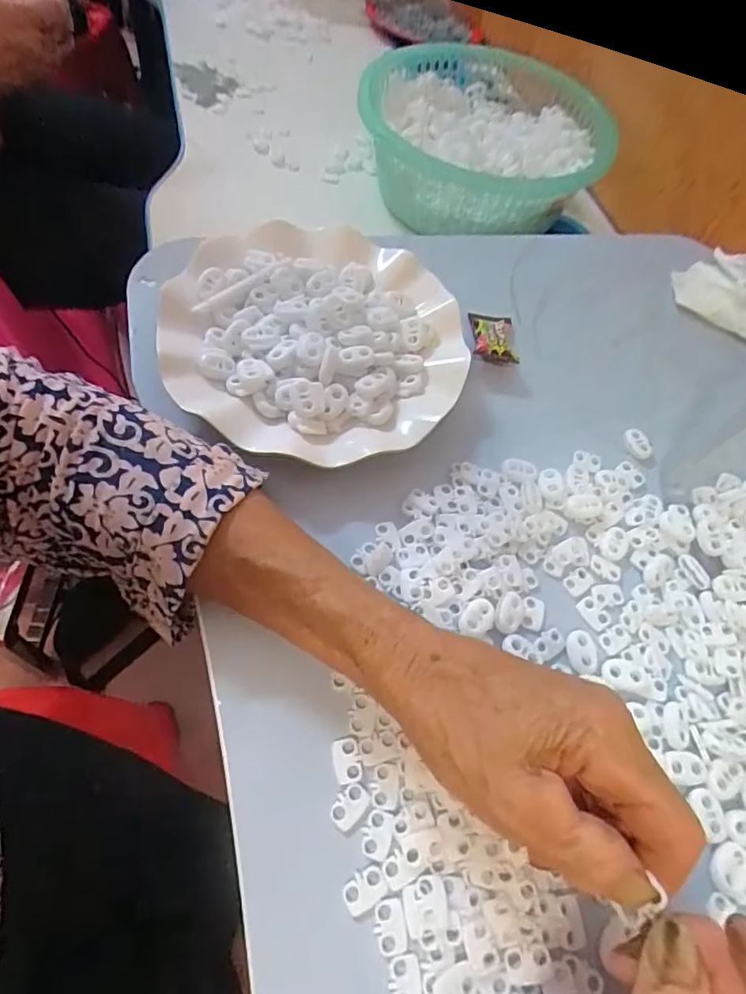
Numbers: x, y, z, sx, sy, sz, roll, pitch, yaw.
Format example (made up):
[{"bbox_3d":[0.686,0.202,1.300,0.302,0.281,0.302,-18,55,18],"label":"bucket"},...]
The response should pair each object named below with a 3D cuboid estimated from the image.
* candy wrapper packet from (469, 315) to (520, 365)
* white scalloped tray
[{"bbox_3d":[0.082,-0.110,0.376,0.030,0.014,0.047,6,59,-6],"label":"candy wrapper packet"},{"bbox_3d":[-0.036,-0.098,0.348,0.184,0.042,0.185,-7,61,-13],"label":"white scalloped tray"}]

